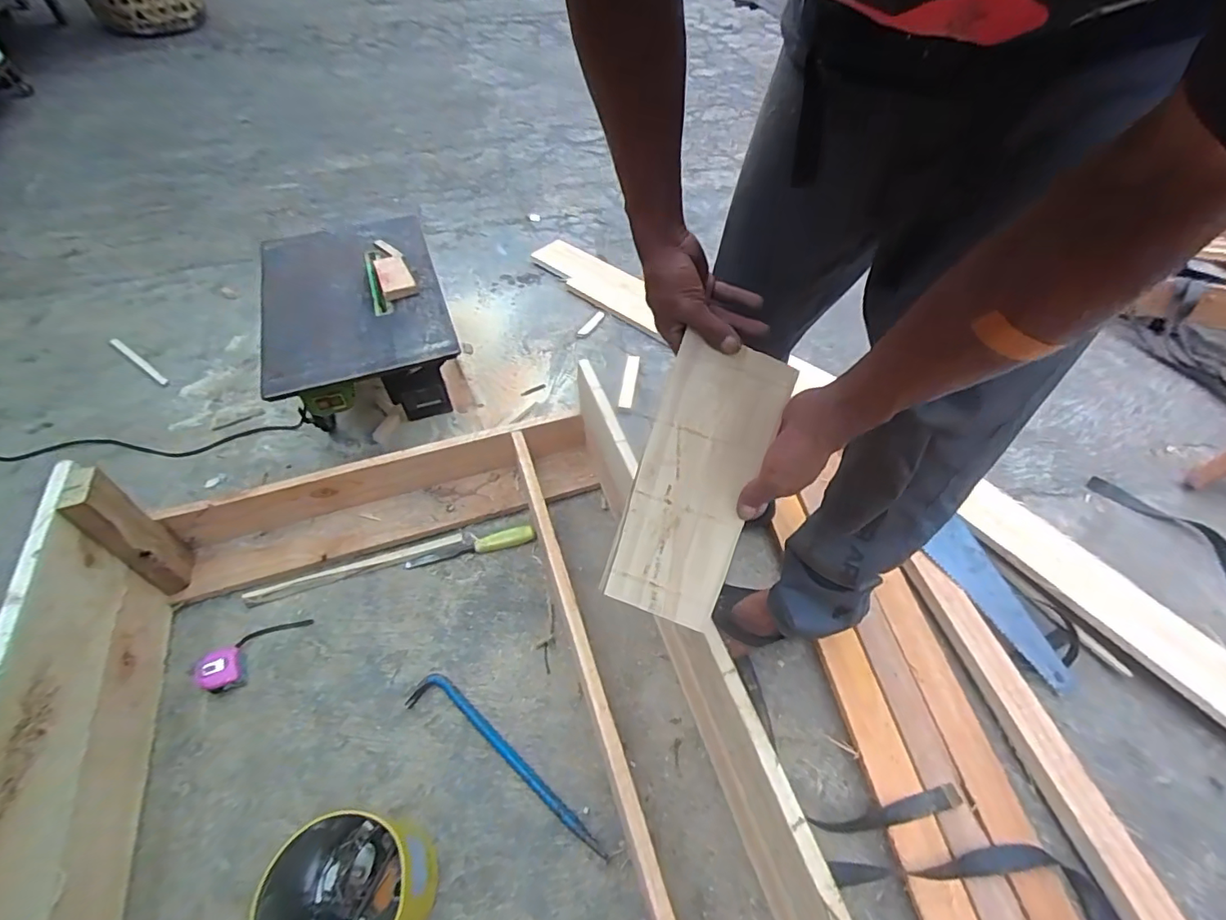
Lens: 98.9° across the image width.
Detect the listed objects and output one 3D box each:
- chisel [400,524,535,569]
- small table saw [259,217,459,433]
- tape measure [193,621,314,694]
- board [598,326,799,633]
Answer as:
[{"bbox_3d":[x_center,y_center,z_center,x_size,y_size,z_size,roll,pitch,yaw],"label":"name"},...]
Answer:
[{"bbox_3d":[-0.259,0.155,0.953,0.228,0.020,0.030,-12,54,-9],"label":"chisel"},{"bbox_3d":[-0.539,-0.299,1.147,0.326,0.217,0.570,-19,55,-12],"label":"small table saw"},{"bbox_3d":[-0.563,0.293,0.824,0.069,0.032,0.154,32,47,22],"label":"tape measure"},{"bbox_3d":[0.082,0.023,0.530,0.116,0.007,0.272,19,91,6],"label":"board"}]

